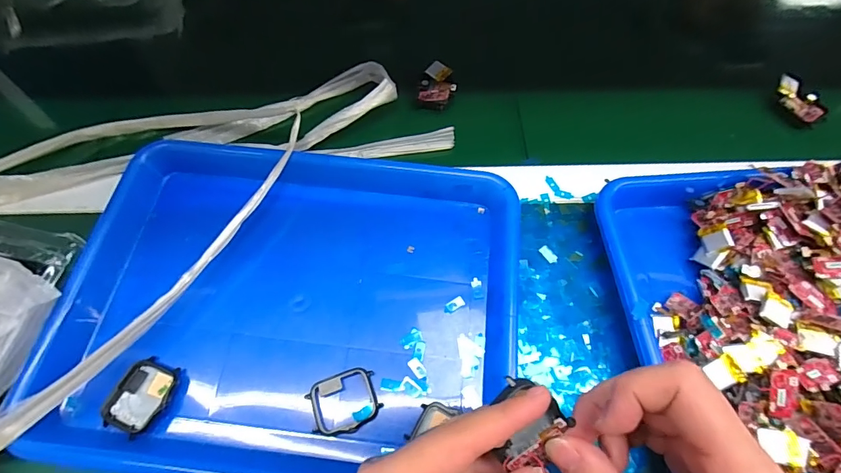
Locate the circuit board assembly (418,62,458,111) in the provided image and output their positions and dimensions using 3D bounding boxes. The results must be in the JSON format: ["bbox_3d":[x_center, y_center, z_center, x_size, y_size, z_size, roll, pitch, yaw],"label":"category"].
[{"bbox_3d":[0.018,-0.157,0.432,0.036,0.016,0.050,14,64,6],"label":"circuit board assembly"}]

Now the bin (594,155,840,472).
[{"bbox_3d":[0.322,0.052,0.303,0.336,0.076,0.255,-4,64,-3],"label":"bin"}]

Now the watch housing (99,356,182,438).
[{"bbox_3d":[-0.194,0.112,0.289,0.037,0.011,0.047,21,65,9],"label":"watch housing"}]

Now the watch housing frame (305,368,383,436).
[{"bbox_3d":[-0.054,0.117,0.294,0.048,0.007,0.040,-15,65,-8],"label":"watch housing frame"}]

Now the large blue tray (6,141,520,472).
[{"bbox_3d":[-0.092,0.044,0.318,0.327,0.033,0.257,6,64,2],"label":"large blue tray"}]

